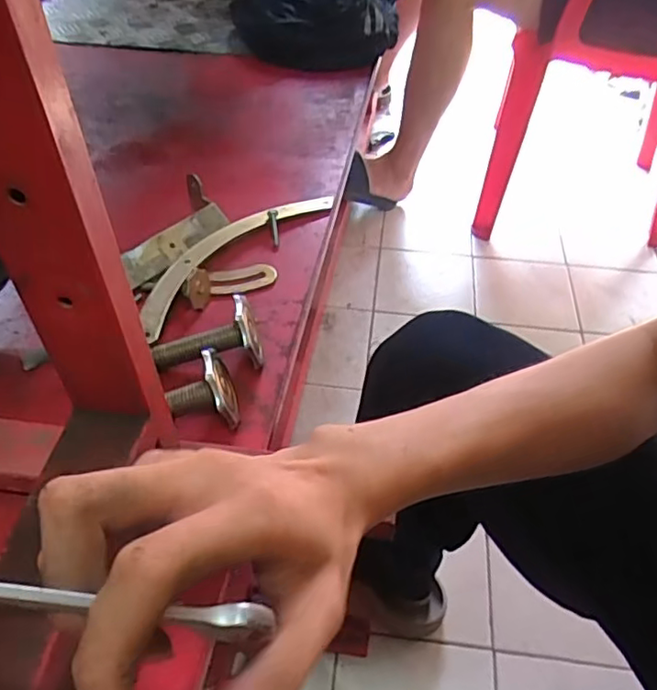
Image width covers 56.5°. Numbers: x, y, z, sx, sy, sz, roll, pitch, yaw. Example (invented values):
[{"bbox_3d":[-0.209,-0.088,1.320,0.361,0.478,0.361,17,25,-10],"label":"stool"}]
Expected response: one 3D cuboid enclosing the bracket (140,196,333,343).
[{"bbox_3d":[-0.088,-0.088,0.545,0.059,0.020,0.245,27,52,23],"label":"bracket"}]

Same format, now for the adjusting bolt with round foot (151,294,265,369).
[{"bbox_3d":[-0.093,-0.001,0.450,0.087,0.048,0.044,-15,46,9],"label":"adjusting bolt with round foot"}]

